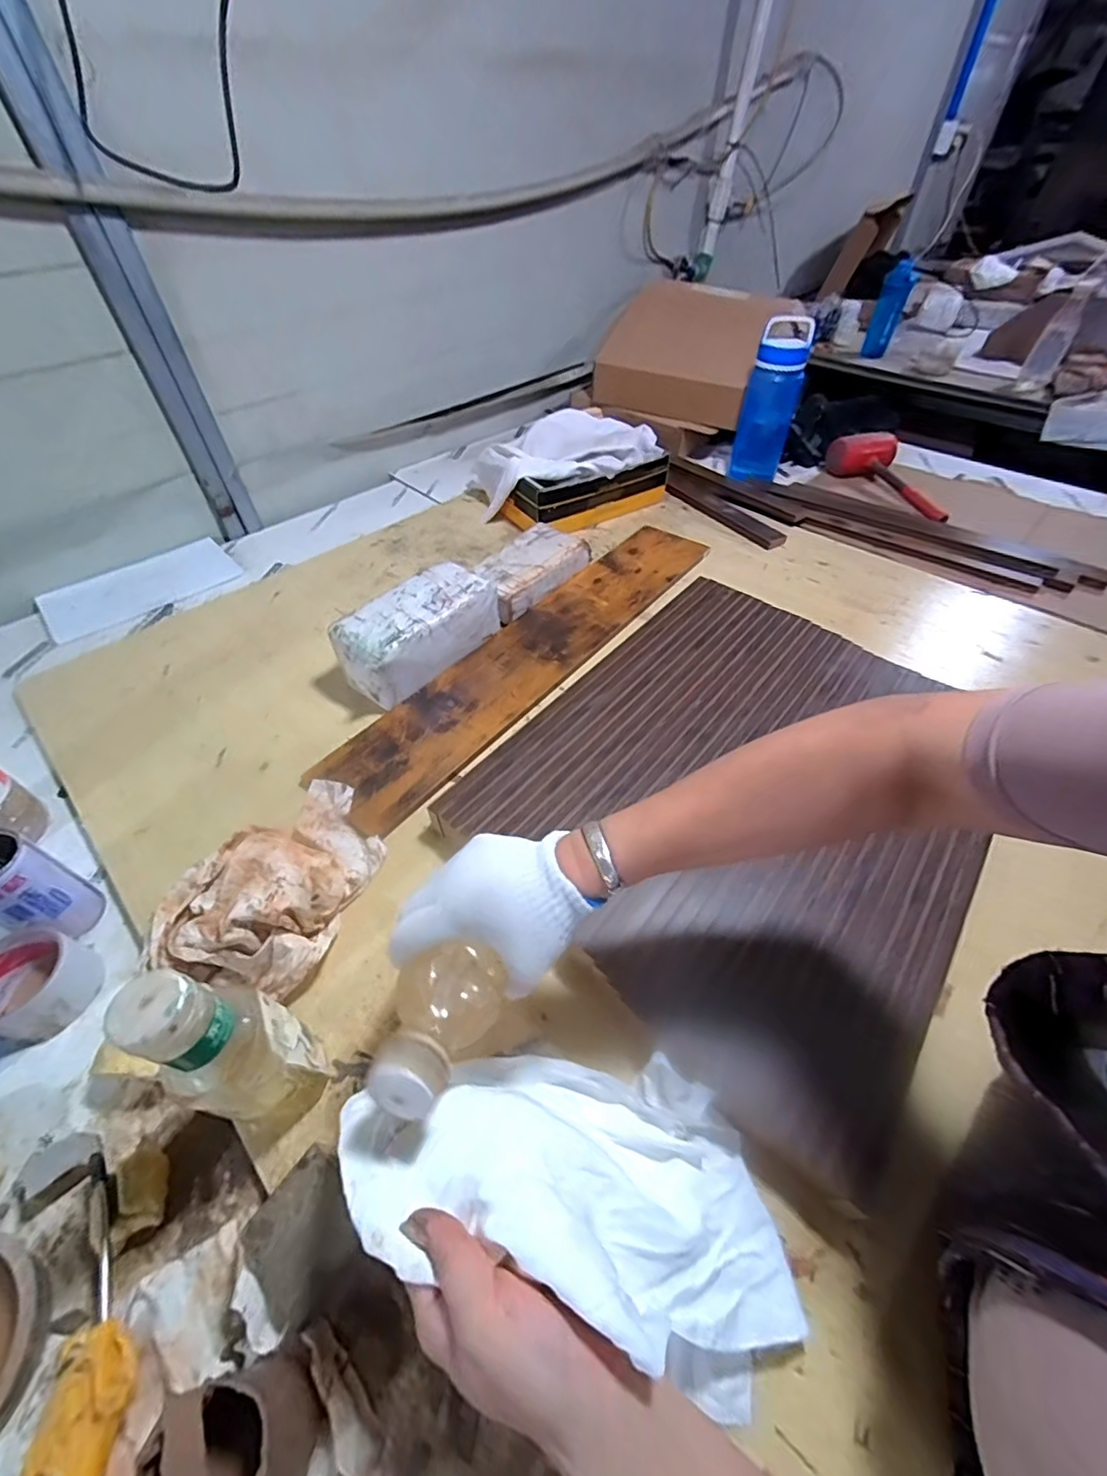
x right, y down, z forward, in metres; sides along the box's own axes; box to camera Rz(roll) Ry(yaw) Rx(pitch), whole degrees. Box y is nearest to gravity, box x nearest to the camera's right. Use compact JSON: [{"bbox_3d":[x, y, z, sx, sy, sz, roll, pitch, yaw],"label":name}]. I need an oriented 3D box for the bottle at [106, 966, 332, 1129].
[{"bbox_3d":[-0.211,0.213,0.367,0.053,0.222,0.070,-22,53,-18],"label":"bottle"}]

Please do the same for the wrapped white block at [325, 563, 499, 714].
[{"bbox_3d":[-0.177,-0.143,0.731,0.101,0.100,0.228,33,57,25],"label":"wrapped white block"}]

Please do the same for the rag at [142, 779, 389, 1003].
[{"bbox_3d":[-0.271,0.122,0.512,0.168,0.085,0.222,9,50,8],"label":"rag"}]

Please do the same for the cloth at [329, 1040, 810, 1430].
[{"bbox_3d":[0.018,0.266,0.330,0.276,0.140,0.146,17,51,14],"label":"cloth"}]

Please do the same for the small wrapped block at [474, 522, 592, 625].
[{"bbox_3d":[-0.042,-0.268,0.861,0.108,0.054,0.213,31,56,24],"label":"small wrapped block"}]

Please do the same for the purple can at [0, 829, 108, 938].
[{"bbox_3d":[-0.481,0.140,0.490,0.065,0.140,0.060,0,49,0],"label":"purple can"}]

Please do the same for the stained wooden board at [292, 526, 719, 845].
[{"bbox_3d":[-0.010,-0.146,0.790,0.152,0.020,0.739,29,55,23],"label":"stained wooden board"}]

